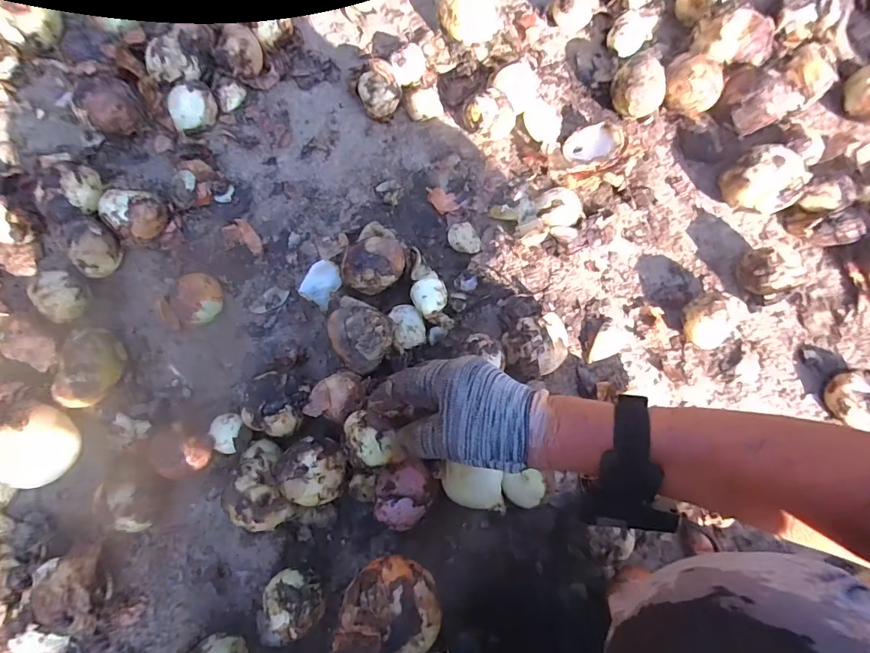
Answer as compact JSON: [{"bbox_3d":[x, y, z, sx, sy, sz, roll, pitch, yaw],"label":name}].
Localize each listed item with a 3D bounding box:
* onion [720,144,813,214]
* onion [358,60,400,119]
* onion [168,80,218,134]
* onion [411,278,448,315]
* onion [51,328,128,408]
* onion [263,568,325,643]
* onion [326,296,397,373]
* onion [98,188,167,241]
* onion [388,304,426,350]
[{"bbox_3d":[0.375,-0.164,0.506,0.070,0.062,0.073,-32,81,-7],"label":"onion"},{"bbox_3d":[-0.065,-0.275,0.518,0.046,0.052,0.051,-19,80,-4],"label":"onion"},{"bbox_3d":[-0.281,-0.255,0.506,0.053,0.035,0.041,-37,82,-7],"label":"onion"},{"bbox_3d":[-0.006,-0.030,0.475,0.037,0.035,0.038,0,80,-3],"label":"onion"},{"bbox_3d":[-0.356,0.043,0.450,0.061,0.056,0.077,-10,79,-3],"label":"onion"},{"bbox_3d":[-0.132,0.258,0.417,0.056,0.049,0.048,42,81,5],"label":"onion"},{"bbox_3d":[-0.075,0.010,0.447,0.061,0.050,0.064,26,80,2],"label":"onion"},{"bbox_3d":[-0.322,-0.120,0.474,0.046,0.051,0.048,0,80,-3],"label":"onion"},{"bbox_3d":[-0.029,0.001,0.483,0.033,0.024,0.047,-17,80,-4],"label":"onion"}]

